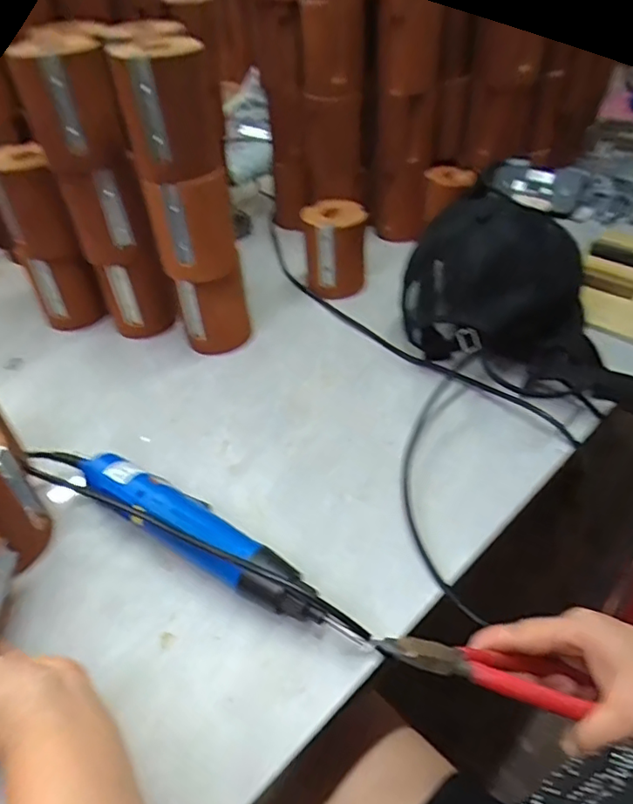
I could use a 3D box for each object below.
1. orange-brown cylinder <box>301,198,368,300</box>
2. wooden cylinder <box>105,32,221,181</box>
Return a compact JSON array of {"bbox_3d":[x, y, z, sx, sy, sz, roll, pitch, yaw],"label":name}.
[{"bbox_3d":[0.023,-0.193,0.686,0.078,0.098,0.081,1,42,3],"label":"orange-brown cylinder"},{"bbox_3d":[-0.131,-0.255,0.477,0.073,0.101,0.063,-14,45,-12],"label":"wooden cylinder"}]

